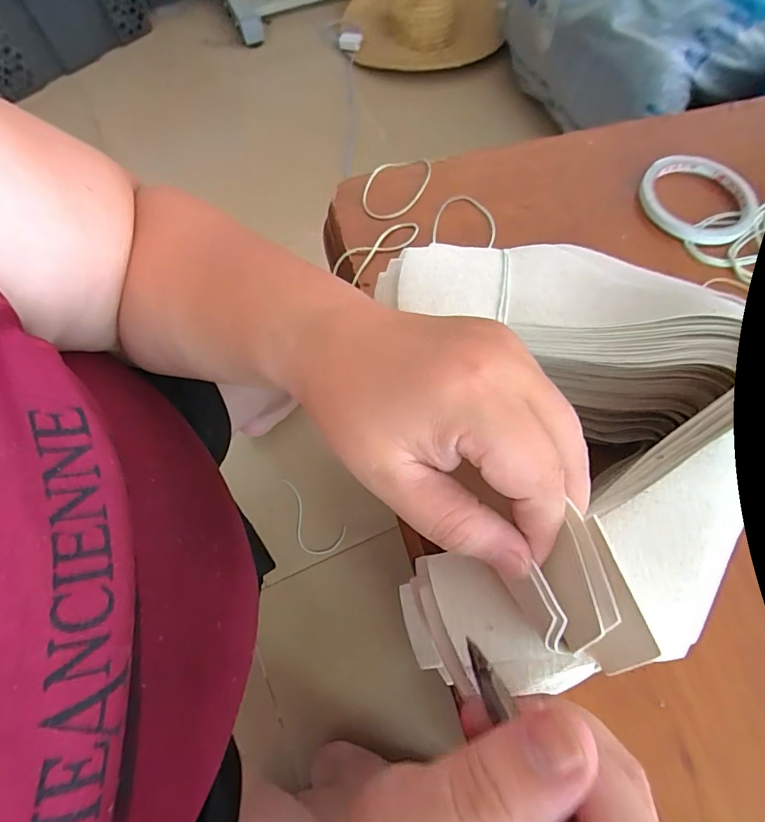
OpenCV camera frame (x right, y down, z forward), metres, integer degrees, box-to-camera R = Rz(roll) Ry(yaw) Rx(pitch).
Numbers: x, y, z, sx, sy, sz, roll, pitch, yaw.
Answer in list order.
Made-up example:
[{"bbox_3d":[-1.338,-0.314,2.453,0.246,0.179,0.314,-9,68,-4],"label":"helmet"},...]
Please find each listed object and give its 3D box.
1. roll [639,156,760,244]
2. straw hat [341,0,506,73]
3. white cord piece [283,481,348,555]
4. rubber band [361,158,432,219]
[{"bbox_3d":[0.265,-0.178,0.387,0.092,0.009,0.096,0,67,0],"label":"roll"},{"bbox_3d":[0.099,-0.987,1.134,0.386,0.097,0.312,0,67,0],"label":"straw hat"},{"bbox_3d":[-0.123,0.172,0.716,0.133,0.005,0.065,34,71,14],"label":"white cord piece"},{"bbox_3d":[0.012,-0.194,0.394,0.046,0.008,0.079,22,66,10],"label":"rubber band"}]

